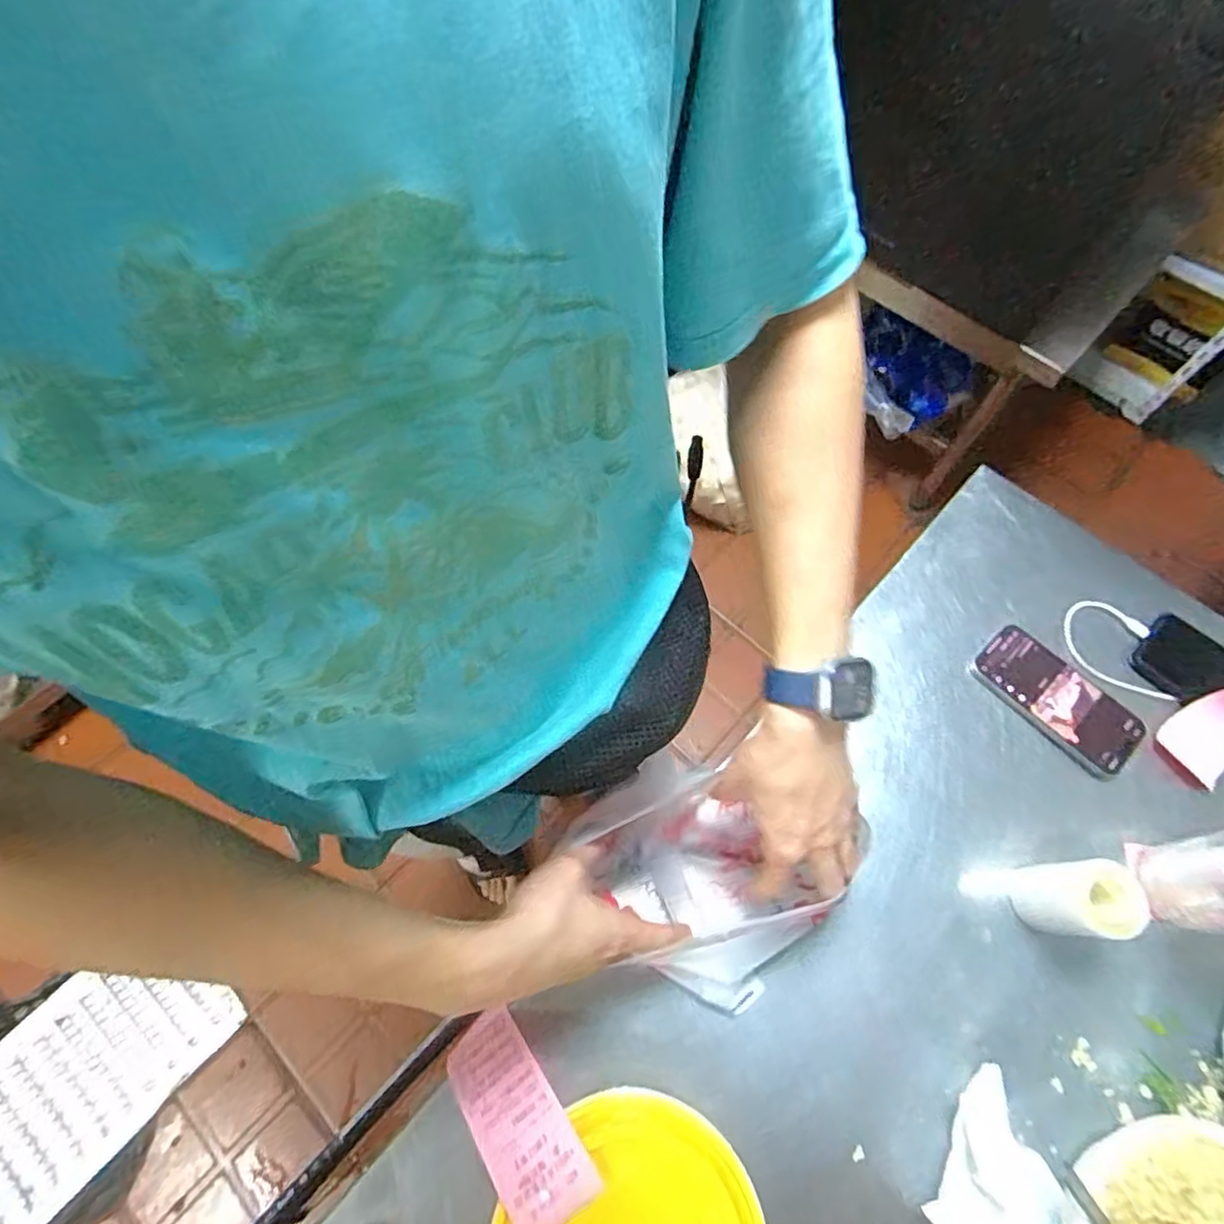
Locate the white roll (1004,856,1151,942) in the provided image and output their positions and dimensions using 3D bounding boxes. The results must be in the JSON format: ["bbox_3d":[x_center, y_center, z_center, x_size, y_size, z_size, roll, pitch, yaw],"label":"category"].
[{"bbox_3d":[0.351,0.220,0.499,0.058,0.084,0.053,0,67,-1],"label":"white roll"}]

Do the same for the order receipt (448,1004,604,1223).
[{"bbox_3d":[-0.068,0.338,0.439,0.055,0.020,0.138,-39,39,-16],"label":"order receipt"}]

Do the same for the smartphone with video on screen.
[{"bbox_3d":[0.412,0.082,0.603,0.077,0.014,0.145,-38,73,-16],"label":"smartphone with video on screen"}]

